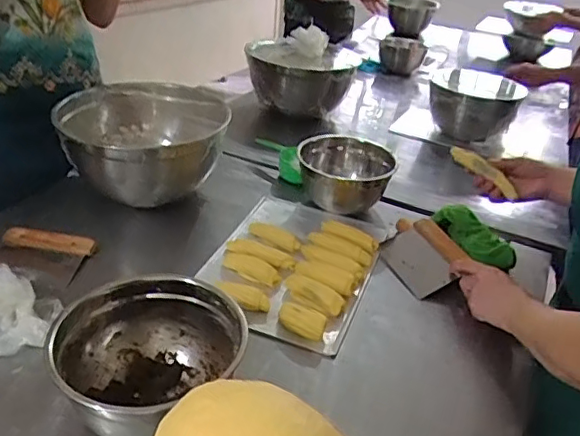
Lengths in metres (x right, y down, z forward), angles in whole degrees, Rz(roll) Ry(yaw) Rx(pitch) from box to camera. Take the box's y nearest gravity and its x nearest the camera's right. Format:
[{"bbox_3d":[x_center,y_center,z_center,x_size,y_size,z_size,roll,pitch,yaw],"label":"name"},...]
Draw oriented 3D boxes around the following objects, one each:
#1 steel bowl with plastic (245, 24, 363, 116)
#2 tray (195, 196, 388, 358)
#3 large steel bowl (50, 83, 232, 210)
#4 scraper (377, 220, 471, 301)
[{"bbox_3d":[0.037,-0.387,1.494,0.298,0.221,0.272,5,30,-3],"label":"steel bowl with plastic"},{"bbox_3d":[0.006,0.064,0.930,0.246,0.027,0.338,15,31,15],"label":"tray"},{"bbox_3d":[-0.263,-0.139,1.040,0.285,0.146,0.232,3,30,-6],"label":"large steel bowl"},{"bbox_3d":[0.229,0.068,0.960,0.117,0.023,0.146,-27,42,-11],"label":"scraper"}]

